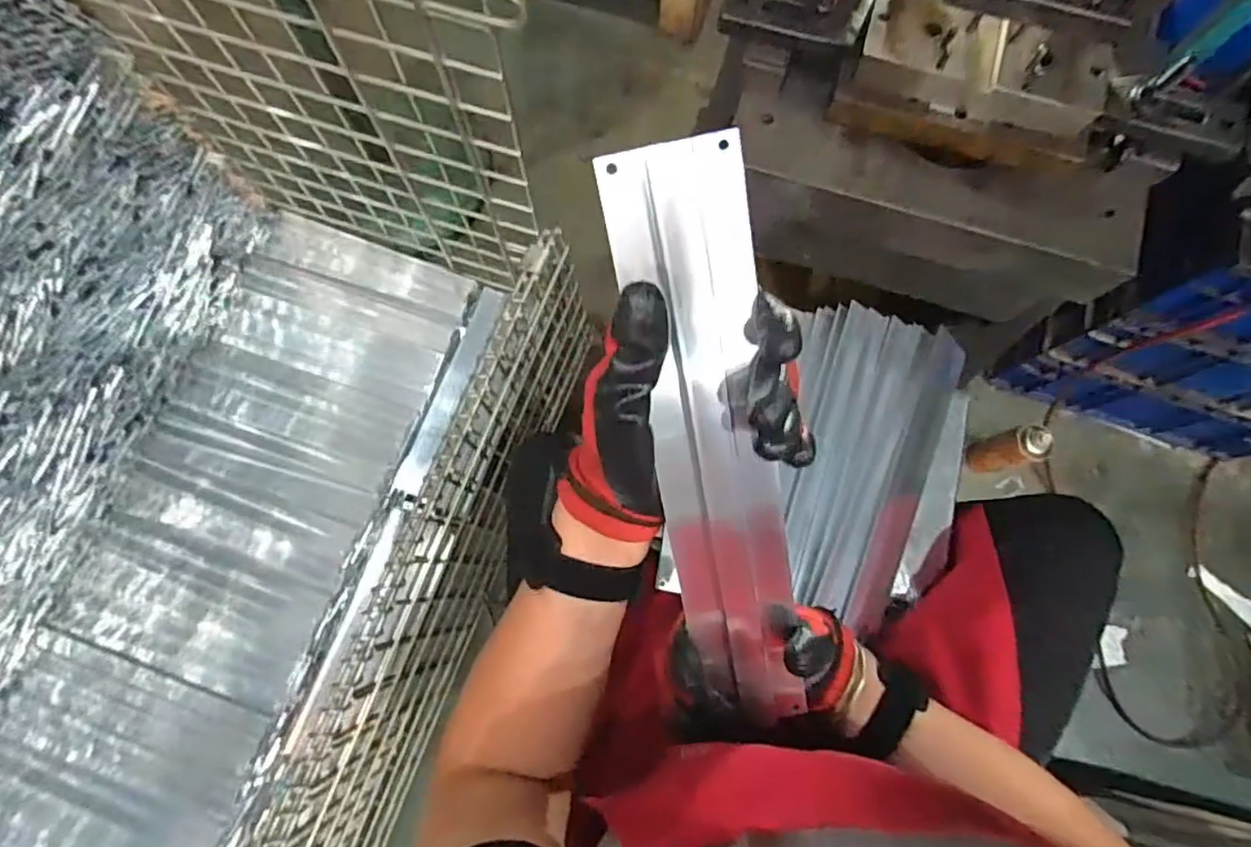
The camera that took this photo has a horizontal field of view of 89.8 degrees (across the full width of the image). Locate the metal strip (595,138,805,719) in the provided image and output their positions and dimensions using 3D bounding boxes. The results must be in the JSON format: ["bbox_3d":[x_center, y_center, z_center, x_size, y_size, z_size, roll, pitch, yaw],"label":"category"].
[{"bbox_3d":[0.048,0.029,0.319,0.060,0.009,0.316,-11,112,2],"label":"metal strip"}]

